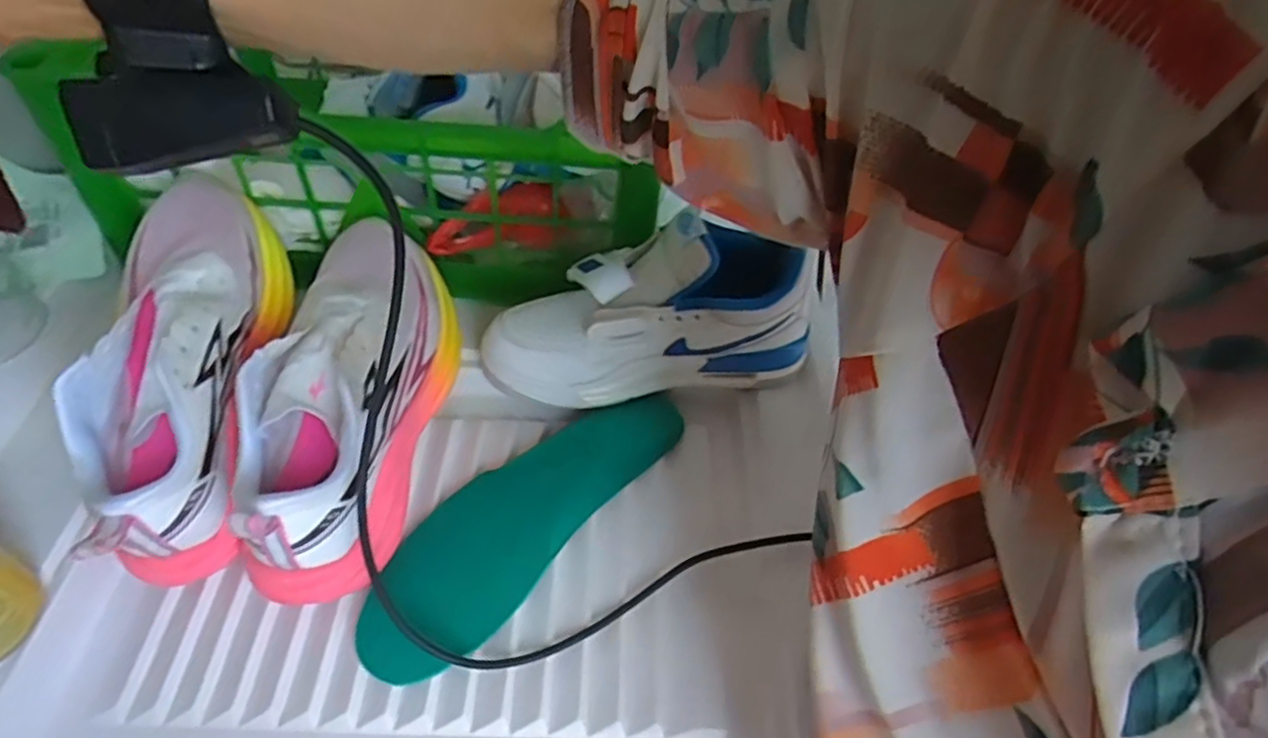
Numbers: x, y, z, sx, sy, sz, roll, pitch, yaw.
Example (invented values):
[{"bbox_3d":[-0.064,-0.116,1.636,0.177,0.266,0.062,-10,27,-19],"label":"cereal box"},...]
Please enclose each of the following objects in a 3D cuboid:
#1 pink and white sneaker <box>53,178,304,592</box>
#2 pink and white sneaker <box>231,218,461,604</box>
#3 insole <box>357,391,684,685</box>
[{"bbox_3d":[-0.280,0.005,0.461,0.099,0.097,0.262,-6,55,-6],"label":"pink and white sneaker"},{"bbox_3d":[-0.183,0.017,0.470,0.096,0.101,0.257,9,54,4],"label":"pink and white sneaker"},{"bbox_3d":[-0.072,0.095,0.490,0.080,0.023,0.248,37,61,22],"label":"insole"}]

